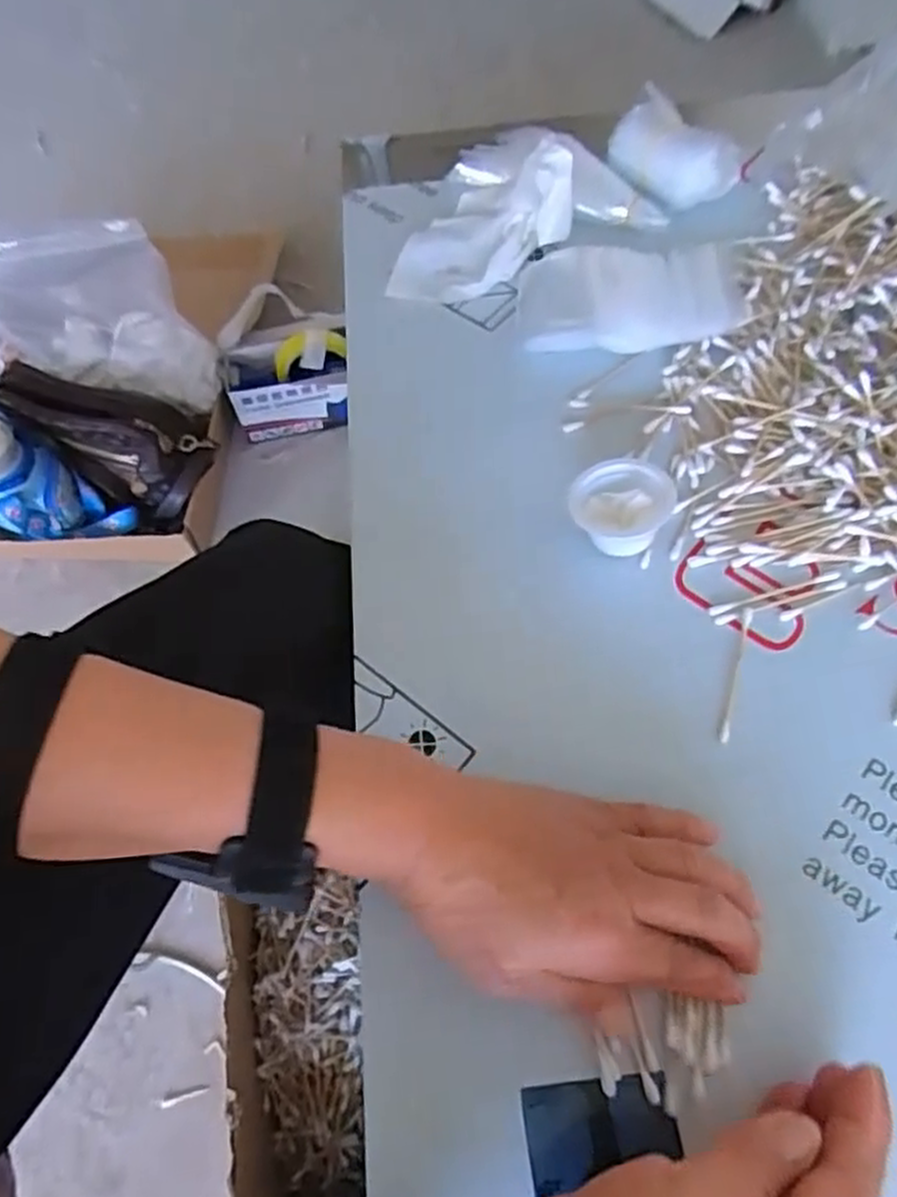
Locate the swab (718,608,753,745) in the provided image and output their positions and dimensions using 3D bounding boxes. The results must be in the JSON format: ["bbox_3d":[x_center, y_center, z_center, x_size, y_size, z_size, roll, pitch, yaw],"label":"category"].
[{"bbox_3d":[0.144,0.038,0.390,0.005,0.006,0.073,16,66,9],"label":"swab"}]

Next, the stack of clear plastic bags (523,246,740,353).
[{"bbox_3d":[0.114,-0.195,0.491,0.133,0.022,0.076,2,63,5],"label":"stack of clear plastic bags"}]

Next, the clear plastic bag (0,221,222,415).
[{"bbox_3d":[-0.455,-0.332,0.896,0.304,0.256,0.082,-4,62,2],"label":"clear plastic bag"}]

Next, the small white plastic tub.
[{"bbox_3d":[0.095,-0.049,0.423,0.054,0.023,0.049,-12,62,-3],"label":"small white plastic tub"}]

